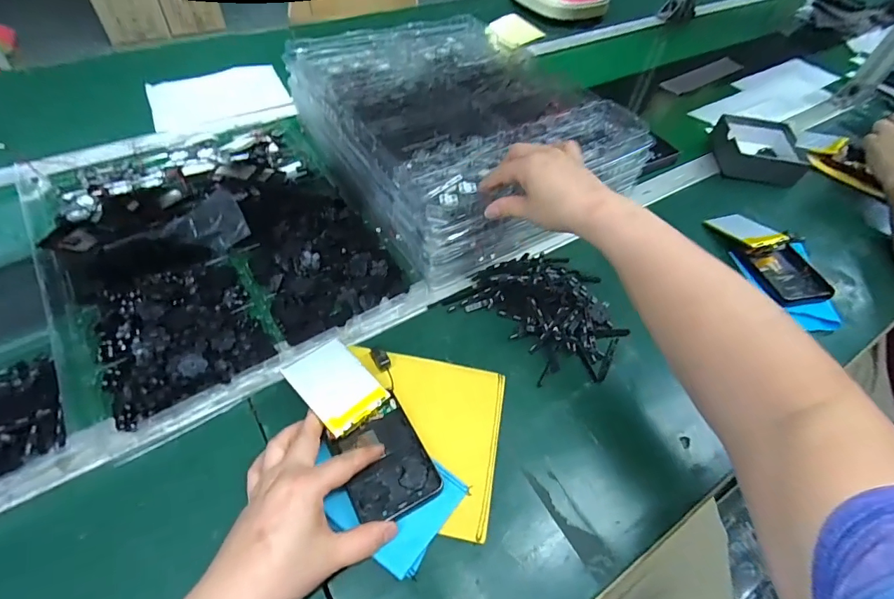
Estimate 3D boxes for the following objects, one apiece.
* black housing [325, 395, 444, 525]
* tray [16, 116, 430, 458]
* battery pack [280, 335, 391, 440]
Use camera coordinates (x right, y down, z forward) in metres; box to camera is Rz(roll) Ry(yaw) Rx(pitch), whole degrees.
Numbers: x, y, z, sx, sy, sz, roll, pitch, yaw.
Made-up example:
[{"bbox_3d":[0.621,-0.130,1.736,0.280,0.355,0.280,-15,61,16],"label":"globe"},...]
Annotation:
[{"bbox_3d":[-0.053,0.137,0.367,0.072,0.016,0.090,-25,57,-21],"label":"black housing"},{"bbox_3d":[-0.290,-0.087,0.516,0.367,0.037,0.446,-25,59,-22],"label":"tray"},{"bbox_3d":[-0.100,0.076,0.392,0.079,0.005,0.061,43,51,19],"label":"battery pack"}]

